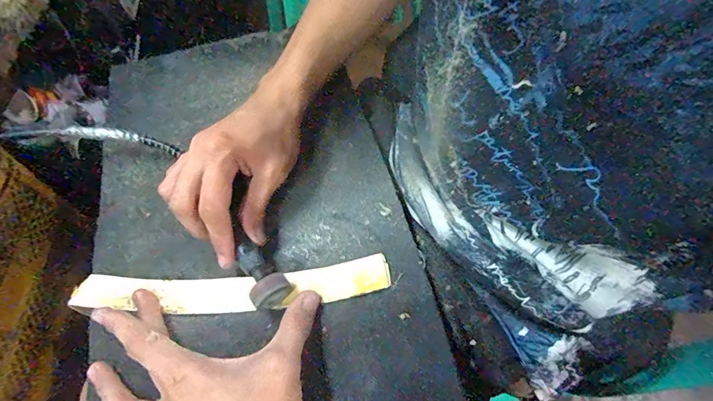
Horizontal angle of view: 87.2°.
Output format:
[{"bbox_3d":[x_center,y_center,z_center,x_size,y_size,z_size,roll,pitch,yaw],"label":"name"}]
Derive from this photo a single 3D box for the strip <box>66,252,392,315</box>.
[{"bbox_3d":[-0.110,0.075,0.316,0.272,0.010,0.038,-5,58,2],"label":"strip"}]

